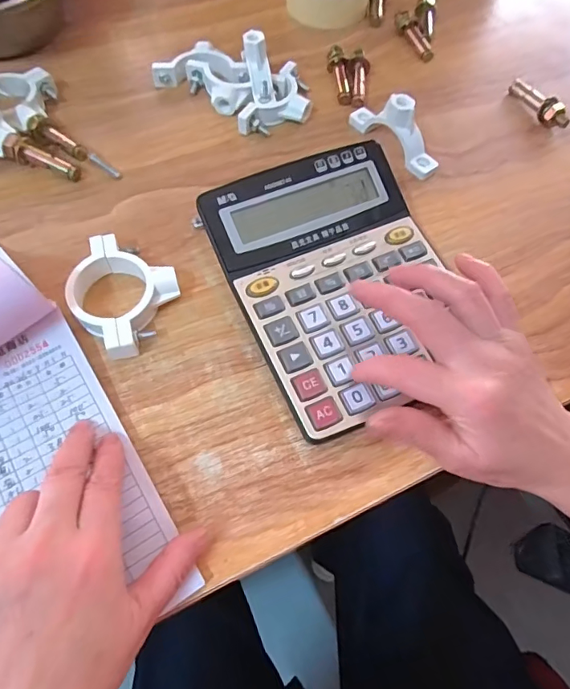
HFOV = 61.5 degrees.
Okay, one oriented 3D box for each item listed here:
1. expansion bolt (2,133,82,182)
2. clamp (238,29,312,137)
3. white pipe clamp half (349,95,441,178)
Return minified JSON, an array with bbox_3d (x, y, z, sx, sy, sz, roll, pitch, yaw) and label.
[{"bbox_3d":[-0.188,-0.143,0.373,0.057,0.017,0.014,22,62,-5],"label":"expansion bolt"},{"bbox_3d":[-0.008,-0.222,0.406,0.059,0.045,0.076,1,61,-2],"label":"clamp"},{"bbox_3d":[0.090,-0.178,0.388,0.021,0.041,0.090,-35,68,-19],"label":"white pipe clamp half"}]

